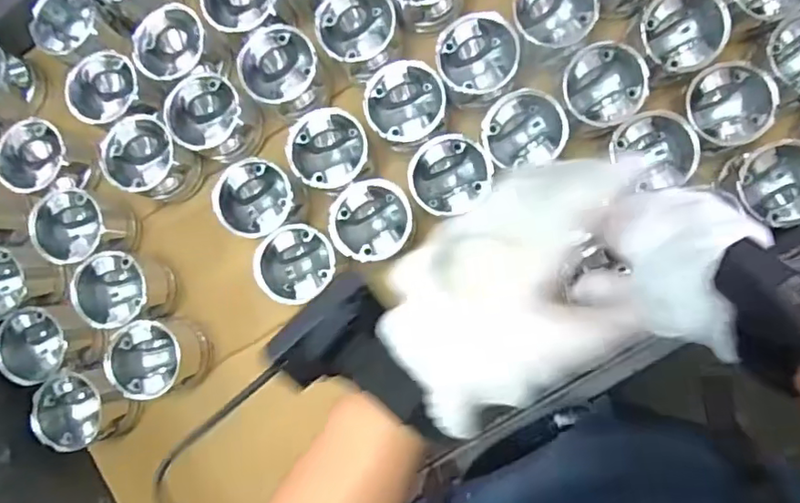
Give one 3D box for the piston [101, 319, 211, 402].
[{"bbox_3d":[-0.295,0.129,0.716,0.096,0.081,0.090,0,87,5],"label":"piston"}]

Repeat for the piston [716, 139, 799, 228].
[{"bbox_3d":[0.417,-0.078,0.645,0.089,0.055,0.092,0,87,5],"label":"piston"}]

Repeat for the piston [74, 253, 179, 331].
[{"bbox_3d":[-0.341,0.047,0.737,0.096,0.093,0.090,-9,86,5],"label":"piston"}]

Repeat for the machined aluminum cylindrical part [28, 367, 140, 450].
[{"bbox_3d":[-0.387,0.194,0.726,0.102,0.068,0.097,-1,87,5],"label":"machined aluminum cylindrical part"}]

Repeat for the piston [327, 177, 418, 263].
[{"bbox_3d":[-0.031,-0.036,0.696,0.094,0.064,0.090,0,87,5],"label":"piston"}]

